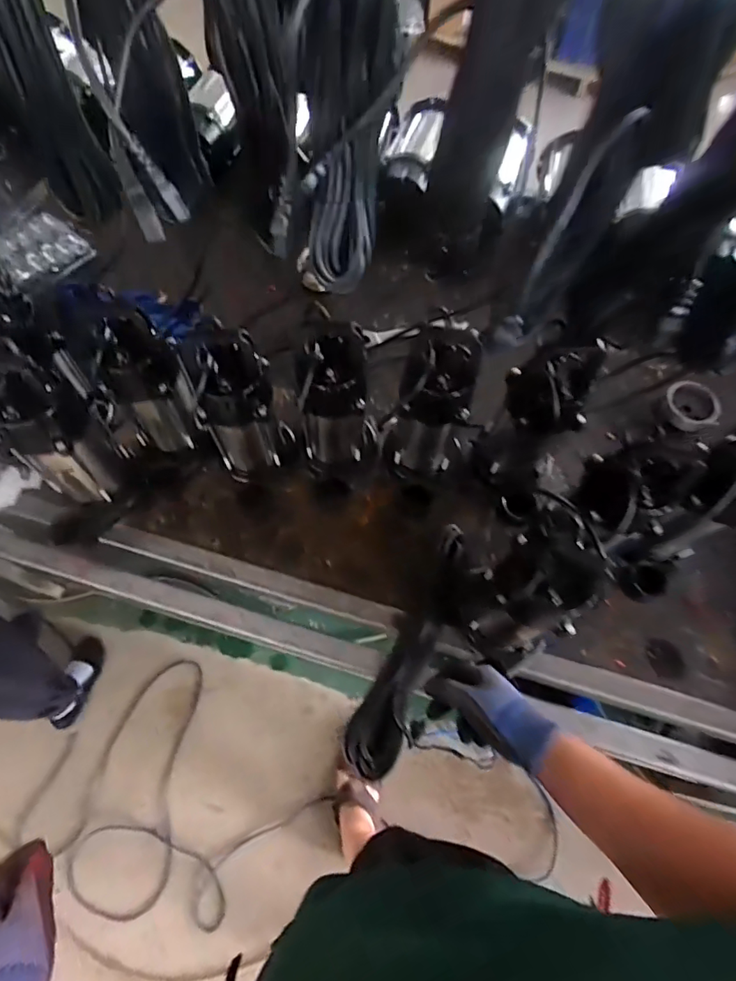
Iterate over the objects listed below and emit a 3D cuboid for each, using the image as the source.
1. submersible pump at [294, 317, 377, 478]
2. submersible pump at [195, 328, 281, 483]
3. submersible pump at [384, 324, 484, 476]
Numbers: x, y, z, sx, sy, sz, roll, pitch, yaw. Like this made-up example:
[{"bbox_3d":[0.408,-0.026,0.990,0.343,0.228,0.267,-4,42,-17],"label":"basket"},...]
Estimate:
[{"bbox_3d":[-0.039,-0.107,0.710,0.105,0.257,0.077,0,66,-2],"label":"submersible pump"},{"bbox_3d":[-0.165,-0.103,0.686,0.098,0.234,0.080,3,66,-1],"label":"submersible pump"},{"bbox_3d":[0.085,-0.114,0.705,0.106,0.239,0.092,14,66,4],"label":"submersible pump"}]

